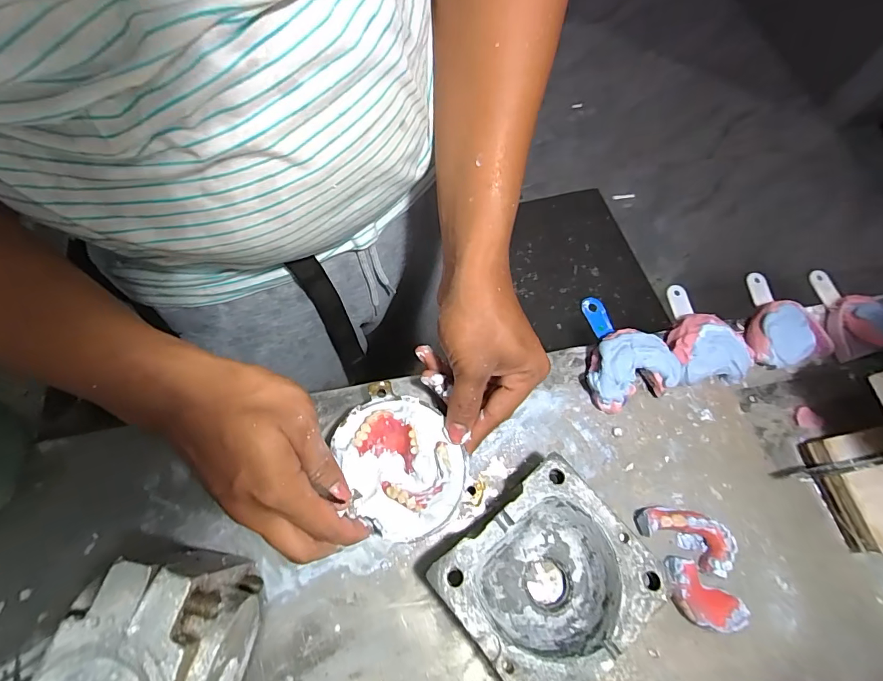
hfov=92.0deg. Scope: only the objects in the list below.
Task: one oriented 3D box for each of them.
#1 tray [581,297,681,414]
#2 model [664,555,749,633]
[{"bbox_3d":[0.158,0.004,0.385,0.073,0.035,0.105,-14,68,-9],"label":"tray"},{"bbox_3d":[0.191,0.190,0.316,0.059,0.015,0.034,41,70,13],"label":"model"}]

